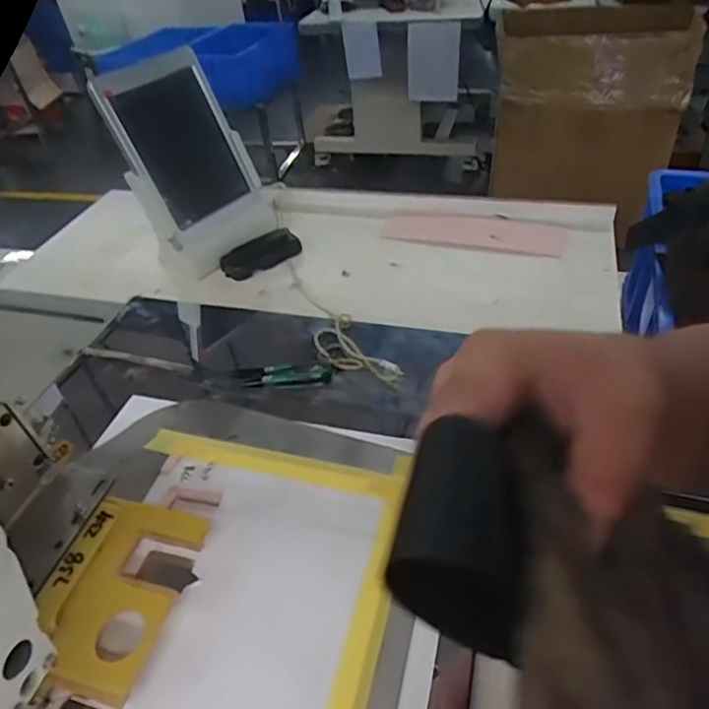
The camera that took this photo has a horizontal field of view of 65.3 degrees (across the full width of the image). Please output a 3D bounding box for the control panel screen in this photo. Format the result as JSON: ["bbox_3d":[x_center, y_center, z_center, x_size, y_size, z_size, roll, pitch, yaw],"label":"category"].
[{"bbox_3d":[-0.209,-0.255,0.718,0.035,0.254,0.180,10,45,43],"label":"control panel screen"}]

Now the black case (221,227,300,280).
[{"bbox_3d":[-0.129,-0.139,0.755,0.107,0.025,0.054,-26,46,-20],"label":"black case"}]

